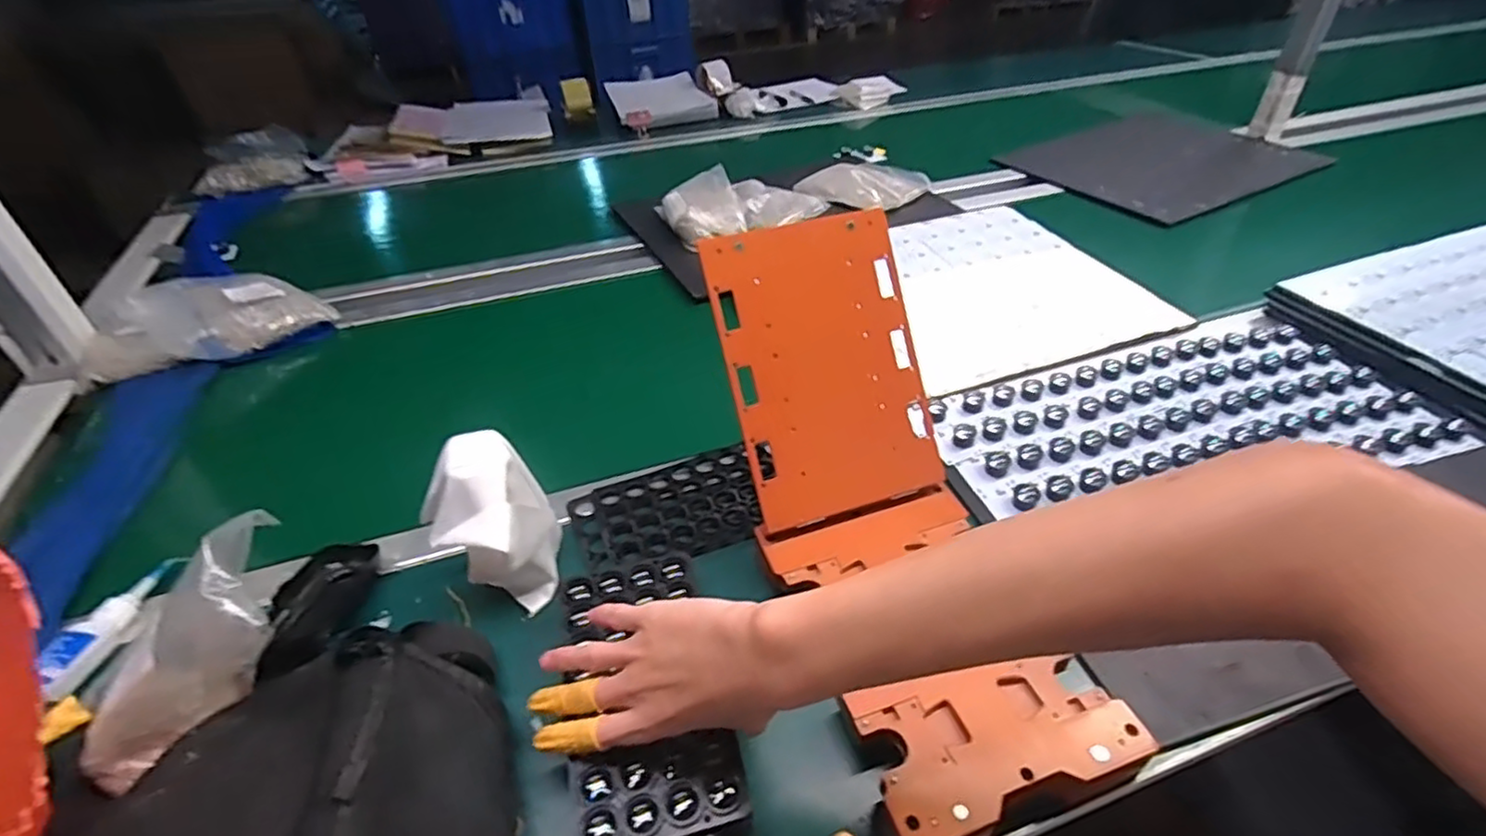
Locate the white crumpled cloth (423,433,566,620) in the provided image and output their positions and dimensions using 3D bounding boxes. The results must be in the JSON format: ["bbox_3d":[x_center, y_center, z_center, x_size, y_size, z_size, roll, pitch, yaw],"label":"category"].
[{"bbox_3d":[-0.190,0.082,0.517,0.089,0.108,0.095,-19,43,-19],"label":"white crumpled cloth"}]

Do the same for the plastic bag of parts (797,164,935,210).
[{"bbox_3d":[0.200,-0.394,1.128,0.171,0.029,0.162,-26,46,-26],"label":"plastic bag of parts"}]

